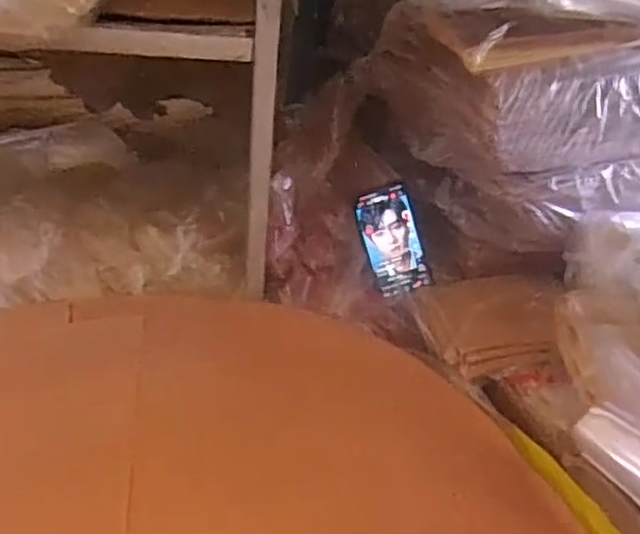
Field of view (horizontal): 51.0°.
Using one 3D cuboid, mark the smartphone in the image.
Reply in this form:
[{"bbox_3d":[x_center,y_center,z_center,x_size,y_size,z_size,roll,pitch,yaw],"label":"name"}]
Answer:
[{"bbox_3d":[0.093,-0.034,0.860,0.072,0.137,0.010,-17,7,-5],"label":"smartphone"}]

